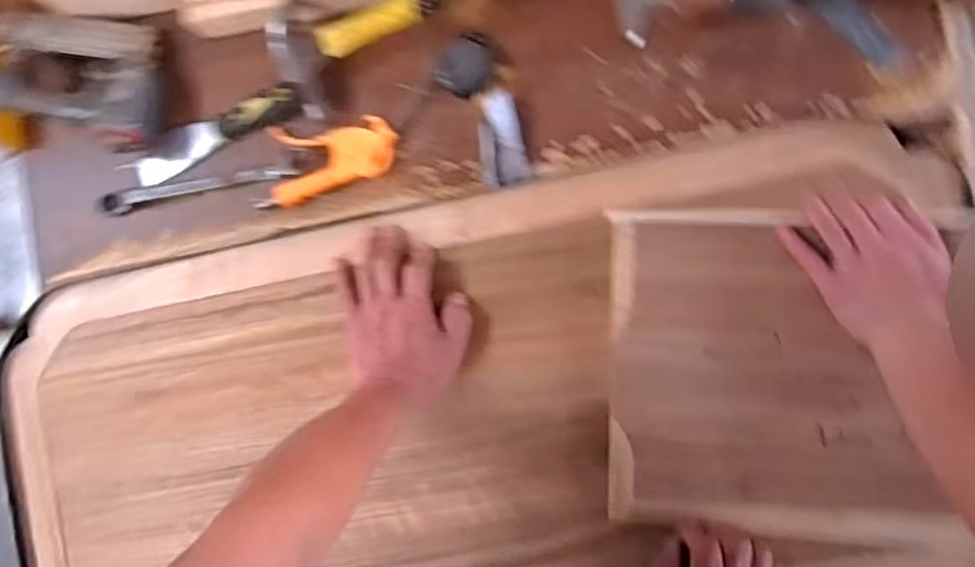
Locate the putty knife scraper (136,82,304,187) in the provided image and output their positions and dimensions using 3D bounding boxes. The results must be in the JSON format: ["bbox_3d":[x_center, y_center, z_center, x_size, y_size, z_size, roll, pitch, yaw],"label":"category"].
[{"bbox_3d":[-0.302,-0.161,0.706,0.228,0.029,0.047,-19,84,20],"label":"putty knife scraper"}]

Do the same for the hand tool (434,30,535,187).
[{"bbox_3d":[0.001,-0.179,0.652,0.065,0.029,0.154,-26,85,7],"label":"hand tool"}]

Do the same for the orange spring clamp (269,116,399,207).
[{"bbox_3d":[-0.165,-0.130,0.672,0.136,0.020,0.081,-4,88,9],"label":"orange spring clamp"}]

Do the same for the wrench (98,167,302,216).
[{"bbox_3d":[-0.320,-0.108,0.699,0.240,0.010,0.025,-10,88,8],"label":"wrench"}]

